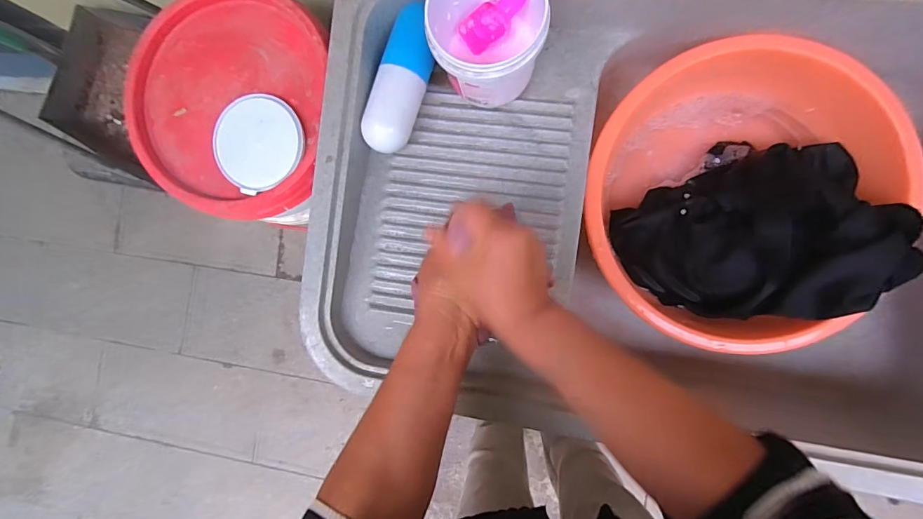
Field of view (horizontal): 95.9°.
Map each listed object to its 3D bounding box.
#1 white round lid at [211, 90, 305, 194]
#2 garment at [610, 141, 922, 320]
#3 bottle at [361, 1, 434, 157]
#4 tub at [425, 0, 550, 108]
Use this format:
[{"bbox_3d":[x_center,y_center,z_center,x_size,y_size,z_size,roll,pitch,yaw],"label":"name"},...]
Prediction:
[{"bbox_3d":[-0.264,-0.154,0.542,0.113,0.012,0.122,-15,87,8],"label":"white round lid"},{"bbox_3d":[0.360,-0.036,0.501,0.272,0.116,0.225,-25,85,7],"label":"garment"},{"bbox_3d":[-0.071,-0.217,0.505,0.059,0.062,0.178,18,91,8],"label":"bottle"},{"bbox_3d":[0.029,-0.245,0.469,0.114,0.111,0.118,0,89,8],"label":"tub"}]

